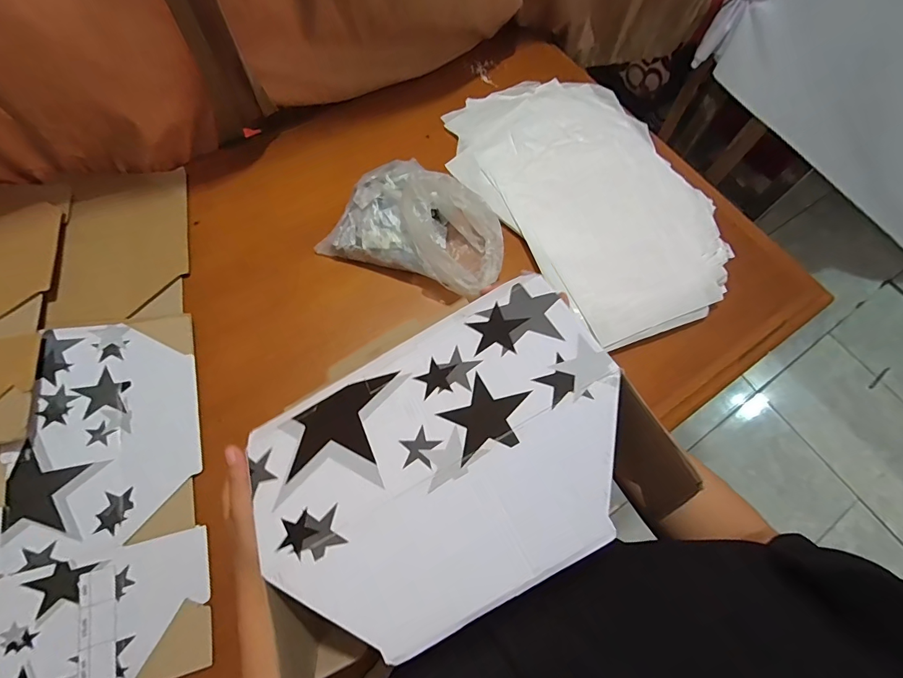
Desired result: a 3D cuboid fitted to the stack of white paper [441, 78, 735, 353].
[{"bbox_3d":[0.224,-0.247,0.688,0.343,0.027,0.515,-22,71,-11],"label":"stack of white paper"}]

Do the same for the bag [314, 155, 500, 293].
[{"bbox_3d":[-0.041,-0.180,0.613,0.262,0.111,0.174,22,68,6],"label":"bag"}]

